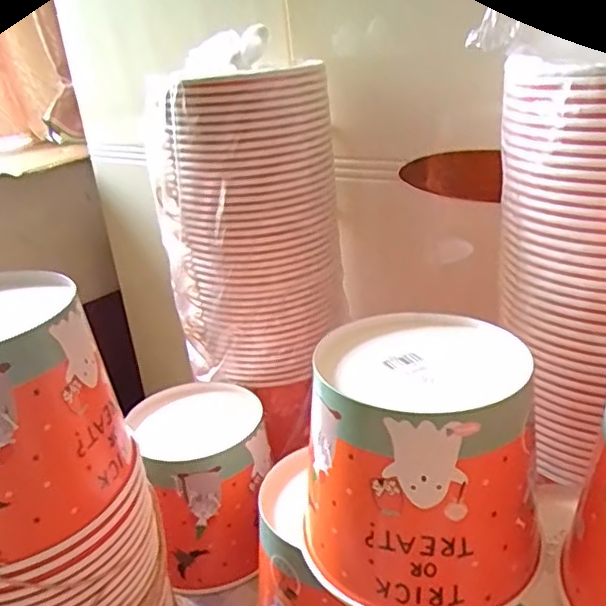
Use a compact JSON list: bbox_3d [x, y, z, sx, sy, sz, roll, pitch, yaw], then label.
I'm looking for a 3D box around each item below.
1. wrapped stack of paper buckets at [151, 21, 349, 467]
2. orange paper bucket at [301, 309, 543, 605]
[{"bbox_3d":[-0.047,-0.060,0.621,0.140,0.351,0.144,13,30,36],"label":"wrapped stack of paper buckets"},{"bbox_3d":[0.071,0.096,0.391,0.140,0.130,0.143,-1,24,10],"label":"orange paper bucket"}]

